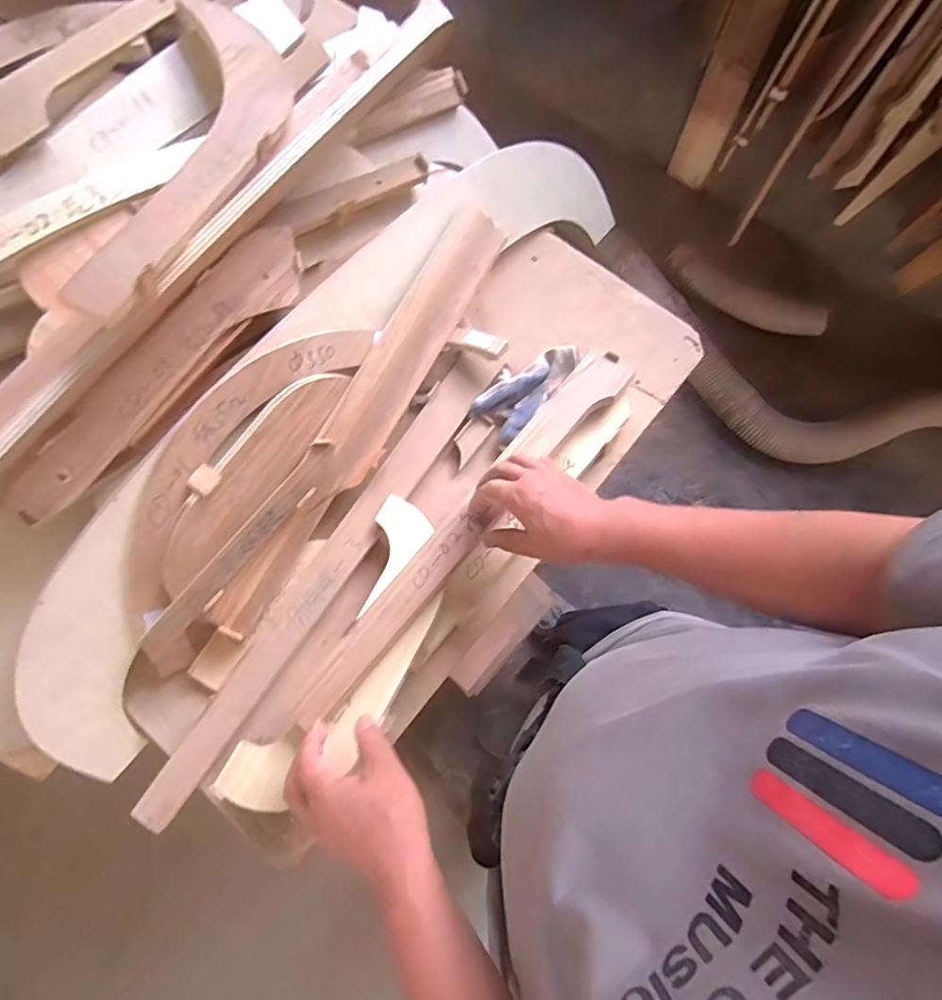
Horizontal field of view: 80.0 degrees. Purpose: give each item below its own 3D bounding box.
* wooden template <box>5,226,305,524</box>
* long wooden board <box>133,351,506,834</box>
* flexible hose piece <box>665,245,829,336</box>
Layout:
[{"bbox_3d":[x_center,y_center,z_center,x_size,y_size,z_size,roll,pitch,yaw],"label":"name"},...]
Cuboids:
[{"bbox_3d":[-0.304,-0.135,0.569,0.058,0.044,0.376,35,77,9],"label":"wooden template"},{"bbox_3d":[-0.152,0.071,0.642,0.049,0.030,0.616,32,76,9],"label":"long wooden board"},{"bbox_3d":[0.782,-0.597,1.622,0.473,0.090,0.105,33,76,9],"label":"flexible hose piece"}]

